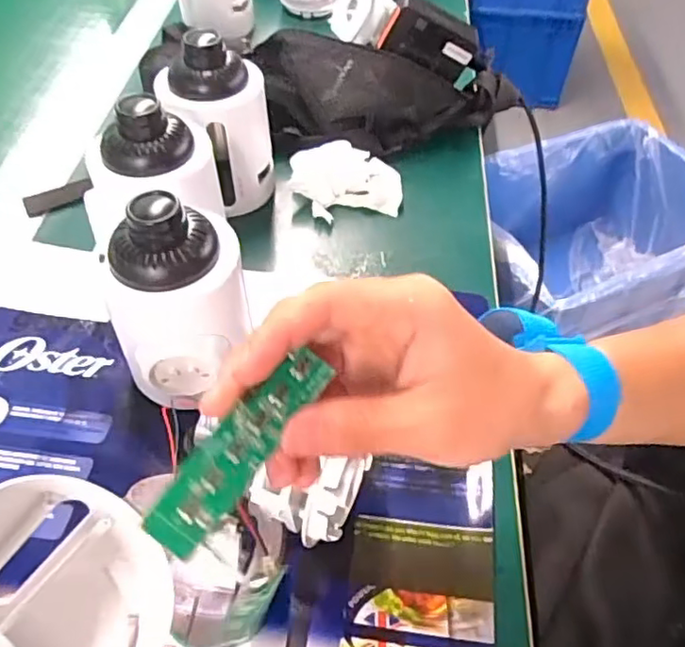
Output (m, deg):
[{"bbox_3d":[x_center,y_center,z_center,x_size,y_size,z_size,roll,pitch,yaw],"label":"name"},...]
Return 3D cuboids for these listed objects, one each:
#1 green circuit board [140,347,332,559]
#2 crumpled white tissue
[{"bbox_3d":[-0.035,0.041,0.212,0.021,0.004,0.079,38,74,-2],"label":"green circuit board"},{"bbox_3d":[0.002,-0.115,0.495,0.078,0.024,0.073,-17,53,-16],"label":"crumpled white tissue"}]

